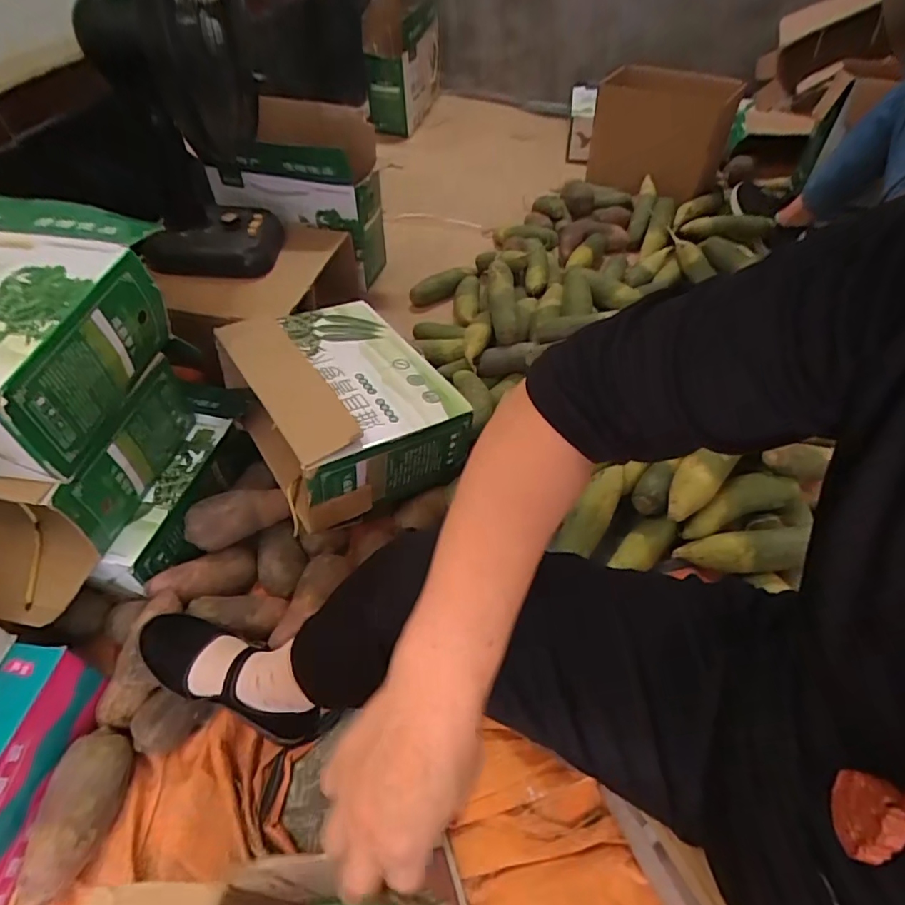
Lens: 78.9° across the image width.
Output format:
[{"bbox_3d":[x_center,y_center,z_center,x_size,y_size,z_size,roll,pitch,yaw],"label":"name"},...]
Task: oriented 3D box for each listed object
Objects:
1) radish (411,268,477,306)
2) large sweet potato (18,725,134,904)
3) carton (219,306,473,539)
[{"bbox_3d":[-0.016,-0.398,1.296,0.182,0.053,0.049,-26,54,-20],"label":"radish"},{"bbox_3d":[-0.408,0.396,0.611,0.066,0.068,0.160,-3,50,-3],"label":"large sweet potato"},{"bbox_3d":[-0.176,-0.086,0.878,0.284,0.153,0.364,-26,54,-20],"label":"carton"}]

